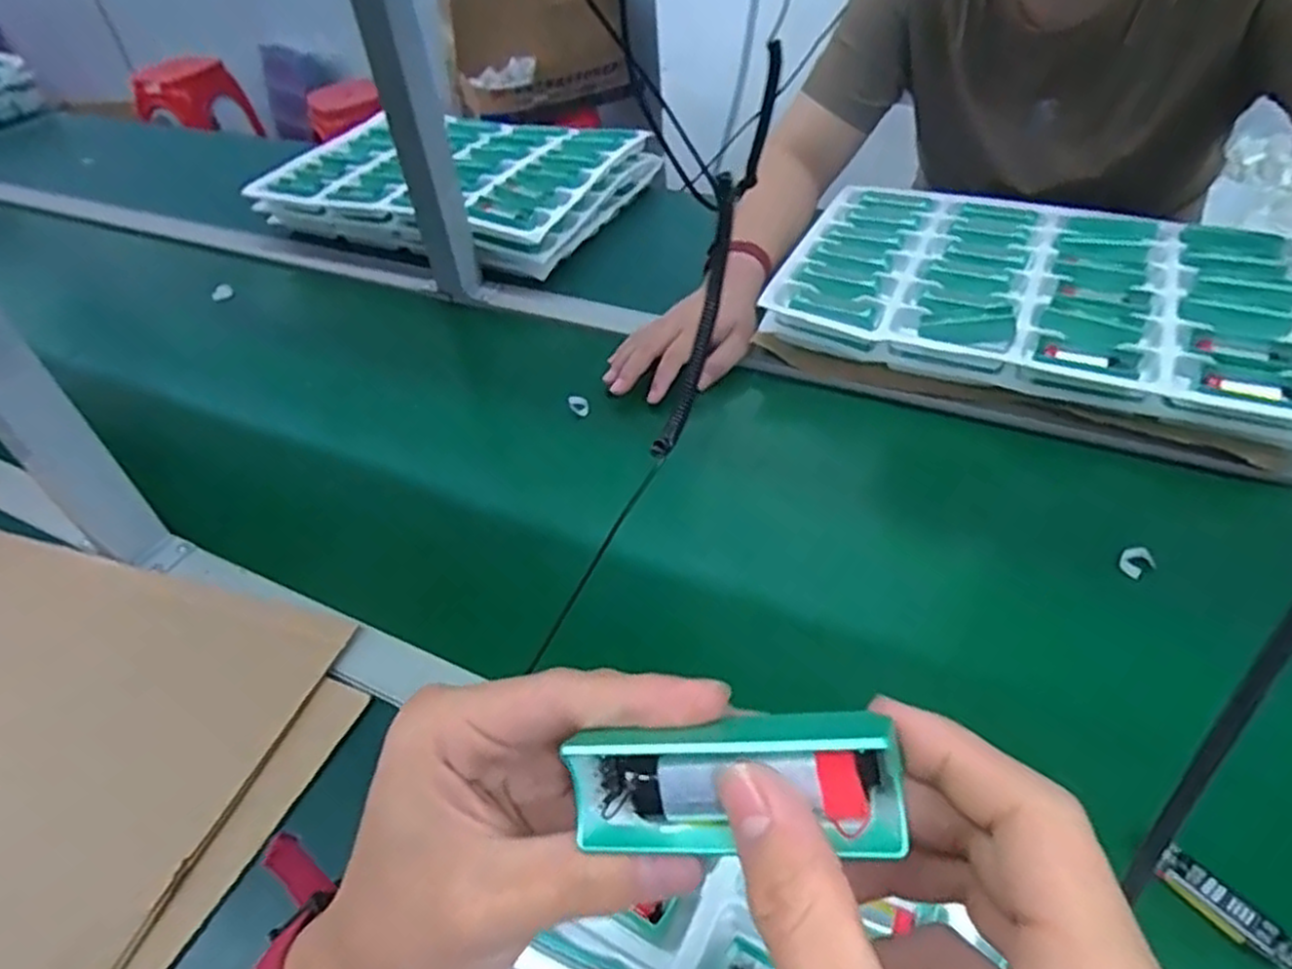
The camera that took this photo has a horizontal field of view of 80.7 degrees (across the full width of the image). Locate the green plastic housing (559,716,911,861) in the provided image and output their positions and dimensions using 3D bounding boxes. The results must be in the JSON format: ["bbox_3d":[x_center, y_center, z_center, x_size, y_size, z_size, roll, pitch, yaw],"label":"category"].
[{"bbox_3d":[0.021,0.071,0.183,0.077,0.023,0.029,-7,44,12],"label":"green plastic housing"}]

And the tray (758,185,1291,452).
[{"bbox_3d":[0.374,-0.188,0.737,0.449,0.049,0.286,18,49,22],"label":"tray"}]

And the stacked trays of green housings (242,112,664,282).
[{"bbox_3d":[-0.254,-0.415,1.040,0.434,0.073,0.331,19,50,23],"label":"stacked trays of green housings"}]

